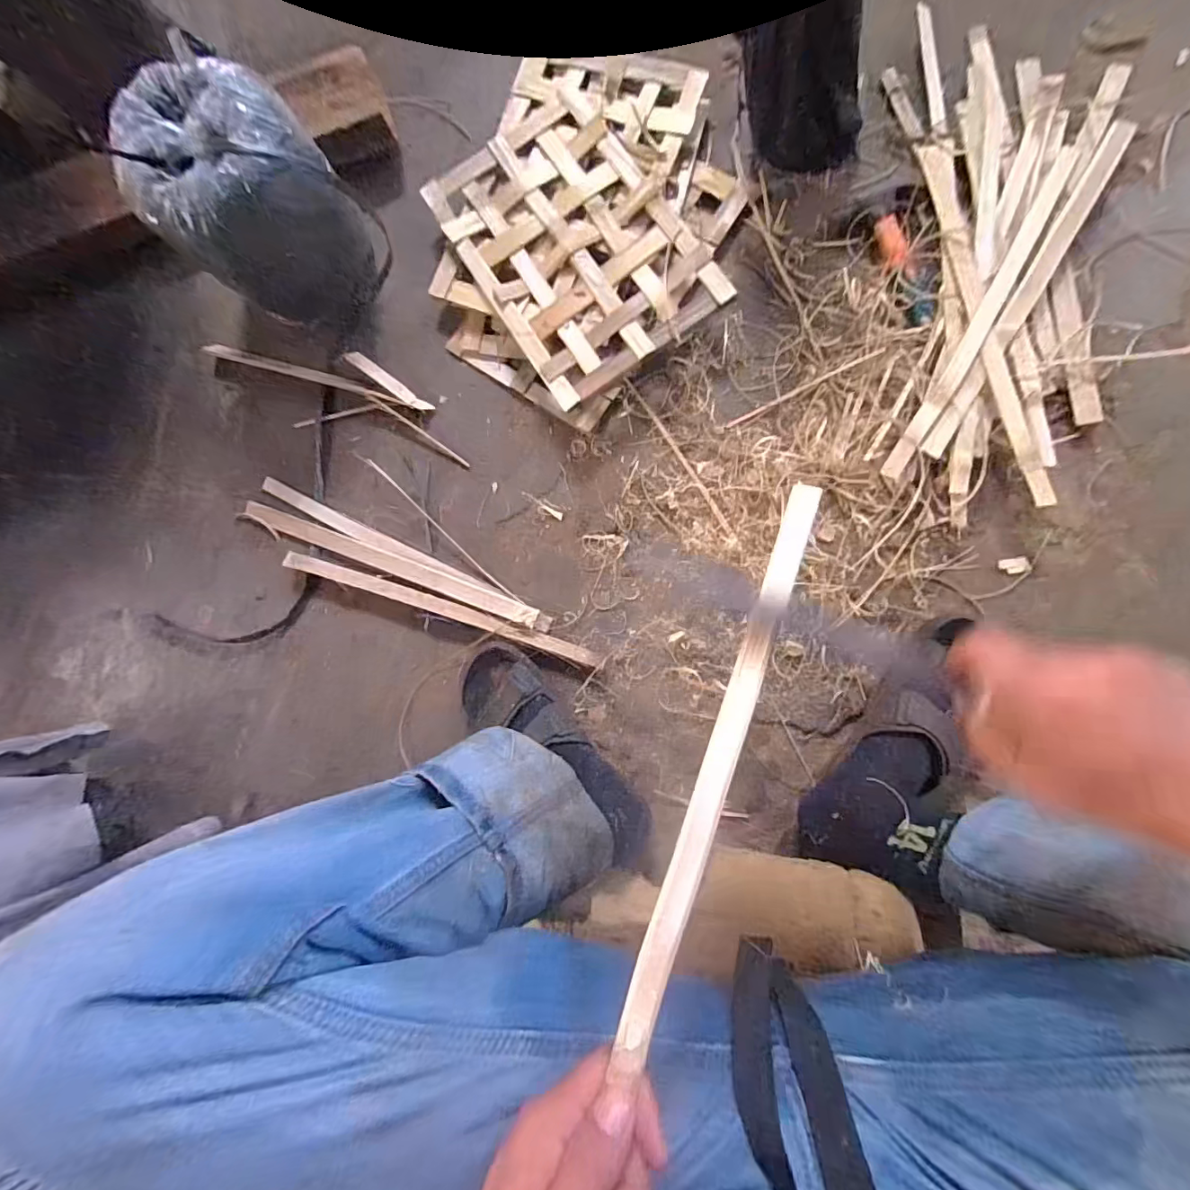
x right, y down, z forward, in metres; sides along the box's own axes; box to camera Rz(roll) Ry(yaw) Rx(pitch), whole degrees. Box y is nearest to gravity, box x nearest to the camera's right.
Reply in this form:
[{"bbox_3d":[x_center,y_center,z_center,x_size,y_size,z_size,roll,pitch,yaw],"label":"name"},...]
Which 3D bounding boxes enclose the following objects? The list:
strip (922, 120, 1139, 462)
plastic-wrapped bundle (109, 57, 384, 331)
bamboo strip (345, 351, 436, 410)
[{"bbox_3d":[0.465,-0.327,0.538,0.027,0.006,0.419,30,89,5],"label":"strip"},{"bbox_3d":[-0.364,-0.423,0.560,0.171,0.175,0.185,0,87,7],"label":"plastic-wrapped bundle"},{"bbox_3d":[-0.258,-0.267,0.631,0.121,0.005,0.019,35,70,-3],"label":"bamboo strip"}]

